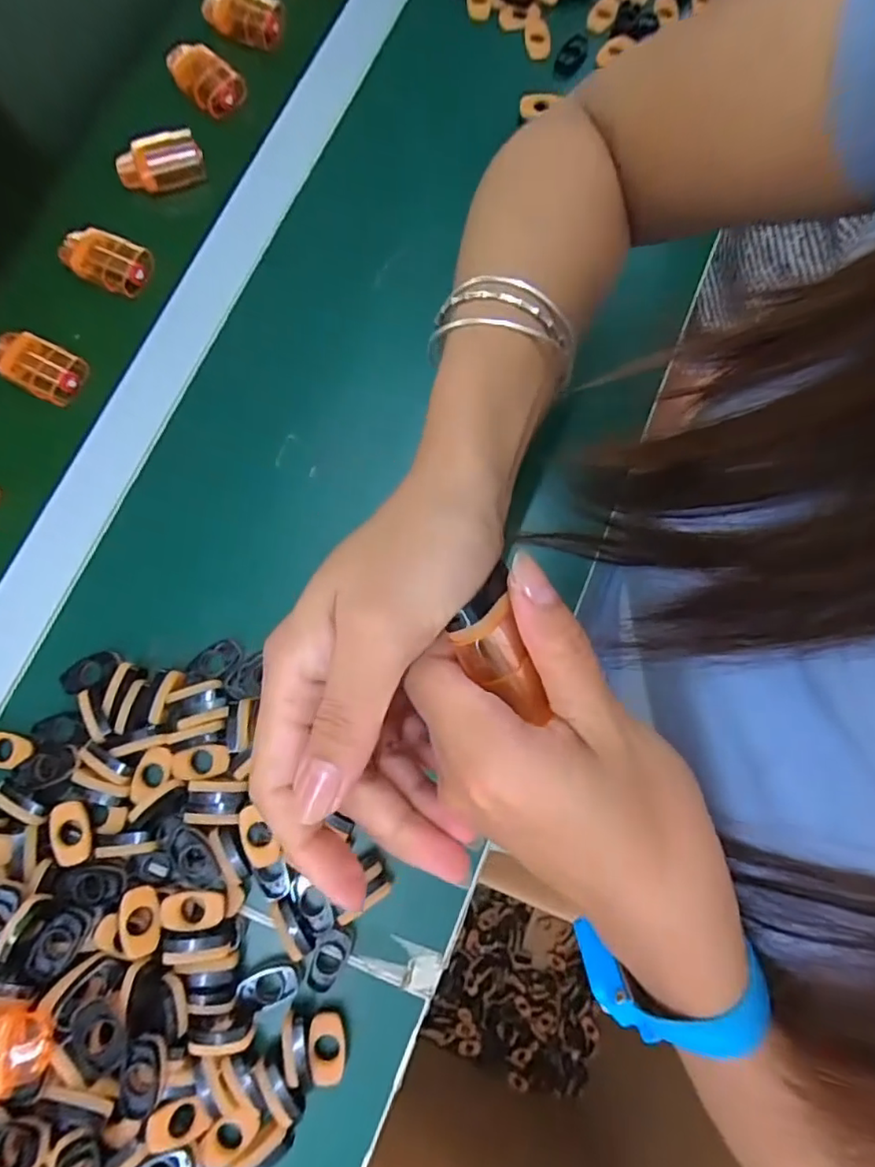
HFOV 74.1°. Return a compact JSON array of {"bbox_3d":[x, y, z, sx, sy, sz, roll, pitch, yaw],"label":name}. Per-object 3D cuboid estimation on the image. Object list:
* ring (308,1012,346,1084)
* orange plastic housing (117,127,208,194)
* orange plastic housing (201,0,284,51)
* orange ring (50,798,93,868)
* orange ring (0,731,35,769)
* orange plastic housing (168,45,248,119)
[{"bbox_3d":[-0.059,0.247,0.308,0.018,0.008,0.032,-7,76,-2],"label":"ring"},{"bbox_3d":[-0.202,-0.305,0.418,0.060,0.024,0.030,-19,77,-5],"label":"orange plastic housing"},{"bbox_3d":[-0.149,-0.436,0.445,0.059,0.024,0.025,11,76,2],"label":"orange plastic housing"},{"bbox_3d":[-0.202,0.136,0.317,0.020,0.006,0.033,-13,77,-4],"label":"orange ring"},{"bbox_3d":[-0.250,0.096,0.333,0.039,0.010,0.019,9,76,2],"label":"orange ring"},{"bbox_3d":[-0.175,-0.377,0.433,0.062,0.022,0.029,36,79,8],"label":"orange plastic housing"}]

